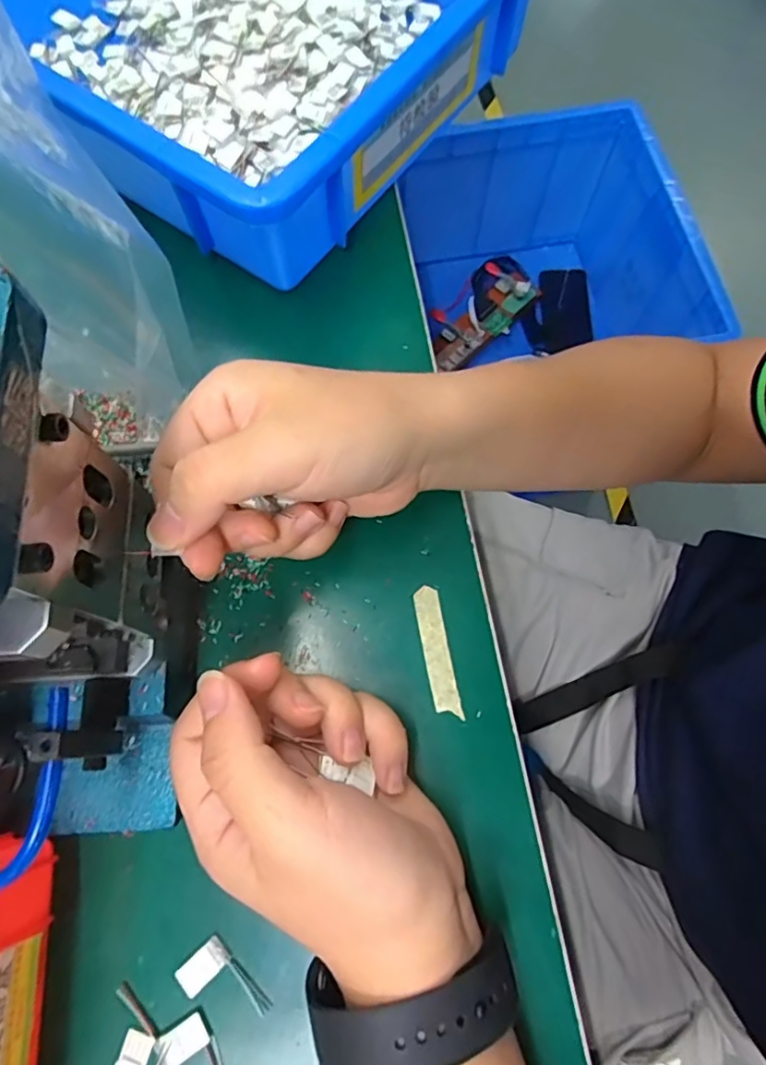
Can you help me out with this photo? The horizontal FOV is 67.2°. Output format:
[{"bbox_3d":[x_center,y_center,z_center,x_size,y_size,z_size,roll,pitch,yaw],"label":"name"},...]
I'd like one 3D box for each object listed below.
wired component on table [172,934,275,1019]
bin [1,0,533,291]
[{"bbox_3d":[-0.066,0.188,0.236,0.037,0.004,0.022,43,77,13],"label":"wired component on table"},{"bbox_3d":[-0.136,-0.362,0.374,0.415,0.093,0.288,36,75,11],"label":"bin"}]

